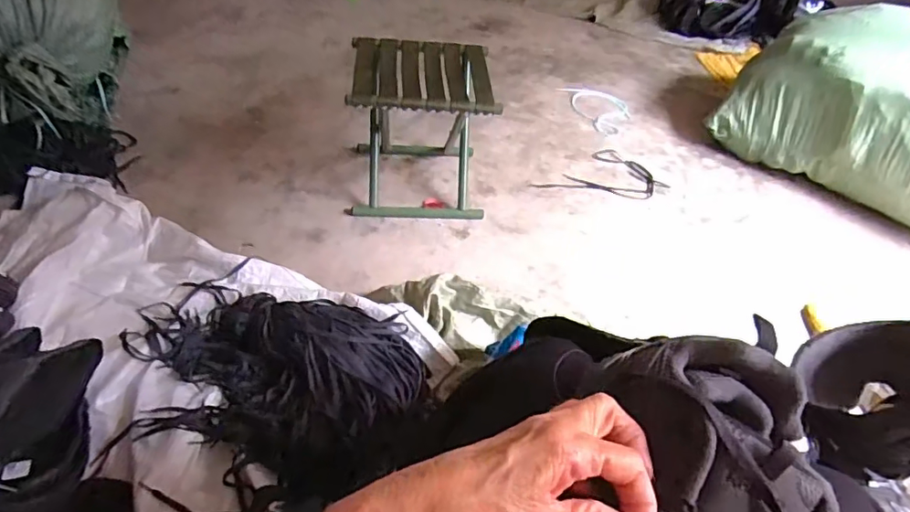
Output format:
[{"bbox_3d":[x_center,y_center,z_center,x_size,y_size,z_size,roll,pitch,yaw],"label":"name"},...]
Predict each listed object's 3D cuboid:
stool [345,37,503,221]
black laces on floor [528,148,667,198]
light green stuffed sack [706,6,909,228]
[{"bbox_3d":[-0.084,-0.285,1.196,0.287,0.317,0.269,-2,47,-10],"label":"stool"},{"bbox_3d":[0.393,-0.187,1.393,0.322,0.015,0.205,-28,56,-30],"label":"black laces on floor"},{"bbox_3d":[1.136,-0.364,1.348,0.451,0.335,0.717,-32,58,-33],"label":"light green stuffed sack"}]

